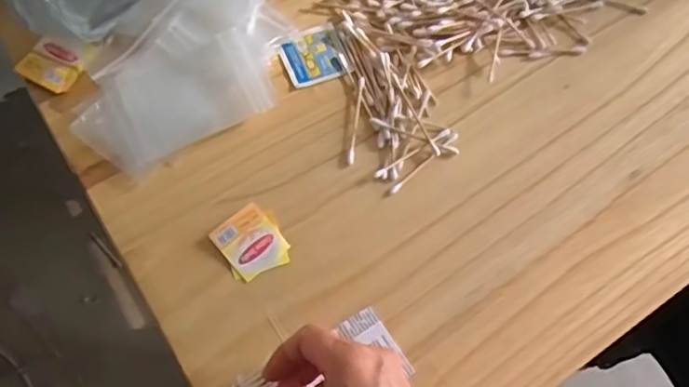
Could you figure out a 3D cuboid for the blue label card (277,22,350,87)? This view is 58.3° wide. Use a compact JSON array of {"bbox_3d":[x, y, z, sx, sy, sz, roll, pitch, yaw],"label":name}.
[{"bbox_3d":[-0.025,-0.110,0.493,0.048,0.005,0.047,-21,71,-11],"label":"blue label card"}]

